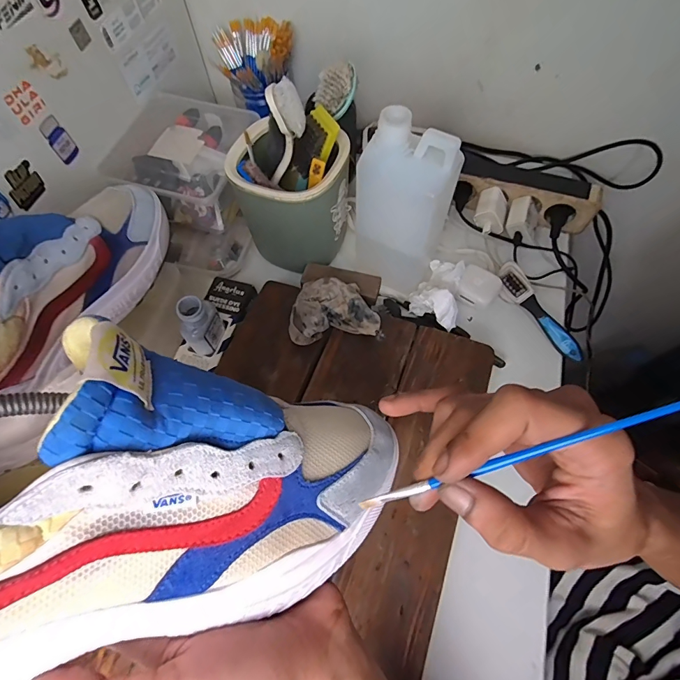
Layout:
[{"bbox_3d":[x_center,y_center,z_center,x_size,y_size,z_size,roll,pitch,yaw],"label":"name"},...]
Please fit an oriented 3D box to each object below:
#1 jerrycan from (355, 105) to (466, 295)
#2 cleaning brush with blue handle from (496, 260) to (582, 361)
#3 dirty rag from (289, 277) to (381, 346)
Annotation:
[{"bbox_3d":[0.065,-0.135,0.426,0.095,0.198,0.053,15,67,9],"label":"jerrycan"},{"bbox_3d":[0.244,-0.036,0.479,0.028,0.025,0.142,-30,68,-12],"label":"cleaning brush with blue handle"},{"bbox_3d":[-0.008,-0.033,0.436,0.096,0.039,0.061,-6,65,-1],"label":"dirty rag"}]

